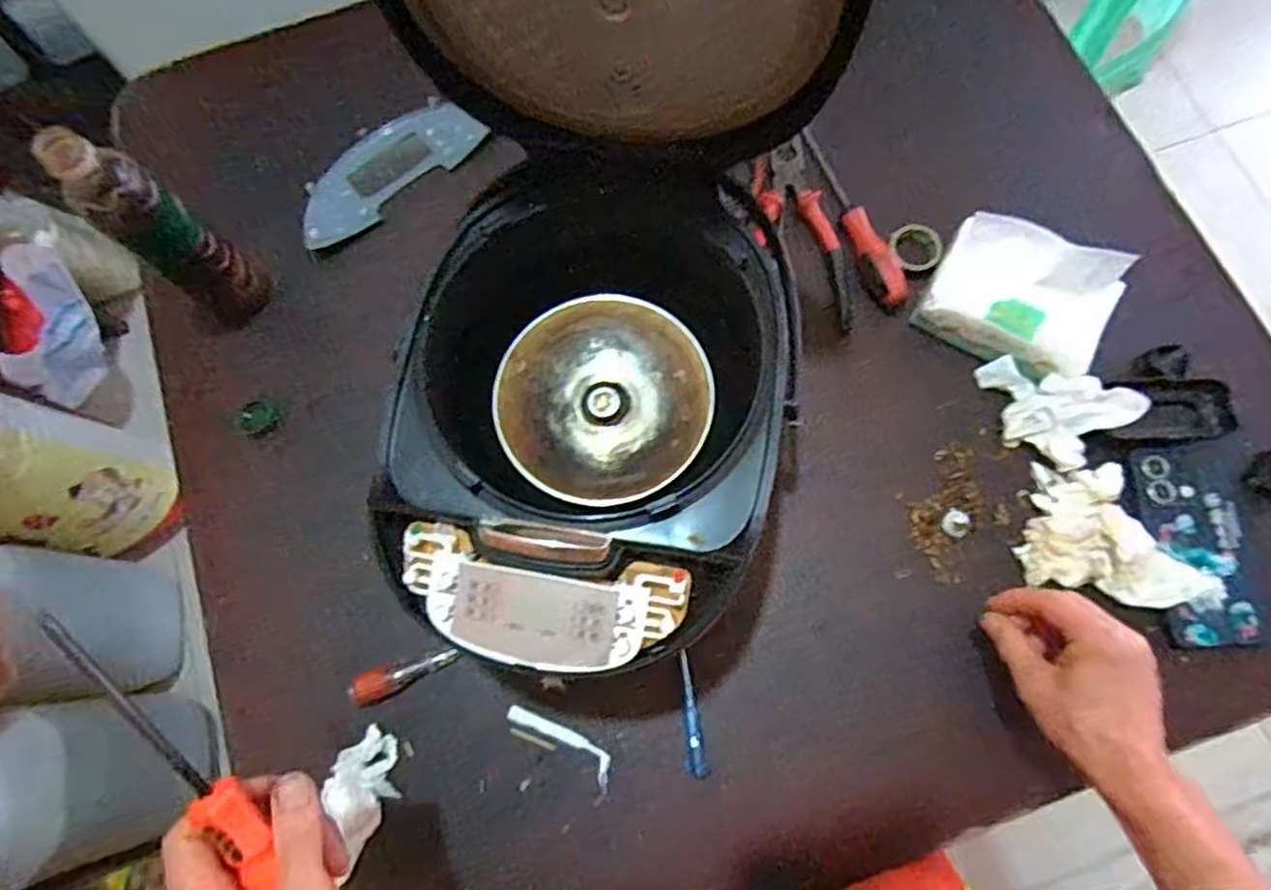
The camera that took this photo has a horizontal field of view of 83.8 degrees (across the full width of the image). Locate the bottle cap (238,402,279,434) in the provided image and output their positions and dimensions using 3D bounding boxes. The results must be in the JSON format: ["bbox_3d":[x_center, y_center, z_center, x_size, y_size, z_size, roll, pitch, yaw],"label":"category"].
[{"bbox_3d":[-0.343,-0.024,0.644,0.027,0.014,0.029,0,74,2],"label":"bottle cap"}]

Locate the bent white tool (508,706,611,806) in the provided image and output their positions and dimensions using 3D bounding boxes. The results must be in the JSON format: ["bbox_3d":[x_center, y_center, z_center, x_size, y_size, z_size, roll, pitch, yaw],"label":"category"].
[{"bbox_3d":[-0.056,0.238,0.564,0.099,0.008,0.033,40,79,11],"label":"bent white tool"}]

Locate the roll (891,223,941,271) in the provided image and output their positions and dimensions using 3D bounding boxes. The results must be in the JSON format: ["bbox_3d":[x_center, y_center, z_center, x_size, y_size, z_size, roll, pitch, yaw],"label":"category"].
[{"bbox_3d":[0.258,-0.181,0.651,0.046,0.016,0.051,11,75,5],"label":"roll"}]

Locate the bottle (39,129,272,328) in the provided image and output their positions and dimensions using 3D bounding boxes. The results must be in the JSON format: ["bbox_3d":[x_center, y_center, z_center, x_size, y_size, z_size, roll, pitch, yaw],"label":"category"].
[{"bbox_3d":[-0.380,-0.168,0.576,0.056,0.192,0.064,40,79,11],"label":"bottle"}]

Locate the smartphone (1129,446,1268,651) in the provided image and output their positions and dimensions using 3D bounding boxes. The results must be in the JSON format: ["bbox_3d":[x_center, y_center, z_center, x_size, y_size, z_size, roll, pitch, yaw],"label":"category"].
[{"bbox_3d":[0.452,0.079,0.570,0.074,0.012,0.158,-2,74,1],"label":"smartphone"}]

